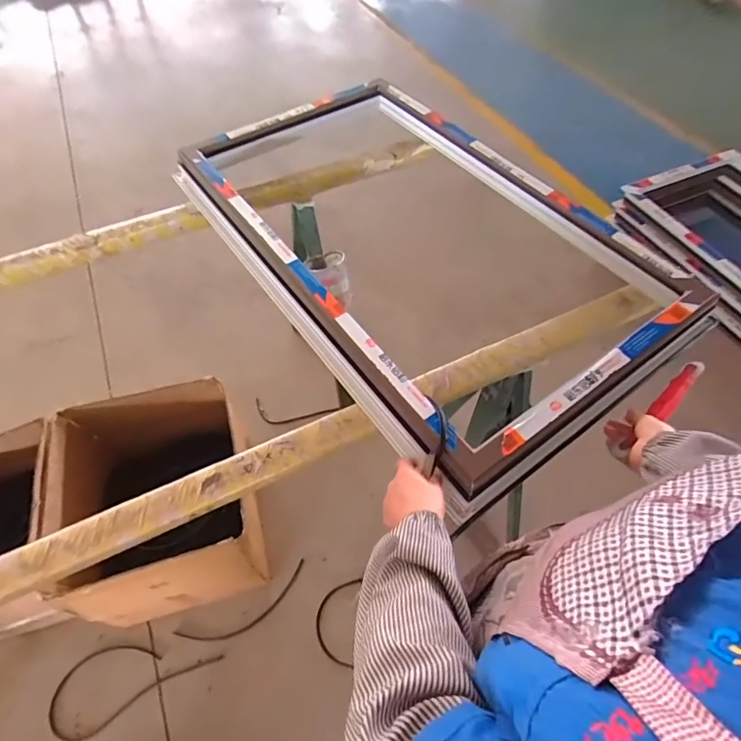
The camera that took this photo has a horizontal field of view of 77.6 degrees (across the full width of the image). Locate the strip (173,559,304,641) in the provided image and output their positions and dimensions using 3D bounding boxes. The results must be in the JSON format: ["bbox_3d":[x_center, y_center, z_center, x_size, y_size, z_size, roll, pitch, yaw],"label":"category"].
[{"bbox_3d":[-0.353,0.682,1.311,0.393,0.009,0.094,-25,62,-17],"label":"strip"}]

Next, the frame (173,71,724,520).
[{"bbox_3d":[0.069,-0.275,0.921,0.596,0.115,0.964,-33,64,-20],"label":"frame"}]

